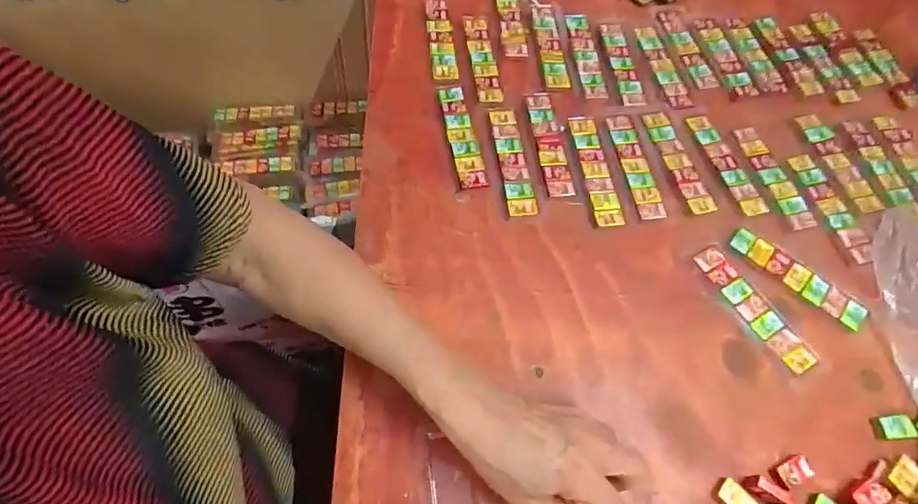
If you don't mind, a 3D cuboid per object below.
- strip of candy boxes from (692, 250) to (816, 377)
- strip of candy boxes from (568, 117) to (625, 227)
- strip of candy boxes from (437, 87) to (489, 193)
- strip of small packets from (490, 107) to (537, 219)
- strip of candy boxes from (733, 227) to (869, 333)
[{"bbox_3d":[0.243,0.046,0.423,0.025,0.004,0.117,-28,67,-17],"label":"strip of candy boxes"},{"bbox_3d":[0.126,-0.077,0.474,0.026,0.006,0.117,-6,63,-7],"label":"strip of candy boxes"},{"bbox_3d":[0.003,-0.110,0.481,0.026,0.012,0.118,-9,63,-8],"label":"strip of candy boxes"},{"bbox_3d":[0.049,-0.085,0.473,0.025,0.005,0.119,-5,63,-6],"label":"strip of small packets"},{"bbox_3d":[0.291,0.020,0.438,0.119,0.004,0.029,38,66,15],"label":"strip of candy boxes"}]

